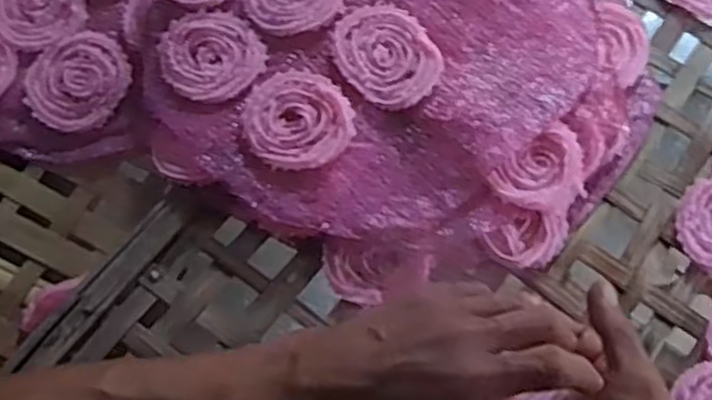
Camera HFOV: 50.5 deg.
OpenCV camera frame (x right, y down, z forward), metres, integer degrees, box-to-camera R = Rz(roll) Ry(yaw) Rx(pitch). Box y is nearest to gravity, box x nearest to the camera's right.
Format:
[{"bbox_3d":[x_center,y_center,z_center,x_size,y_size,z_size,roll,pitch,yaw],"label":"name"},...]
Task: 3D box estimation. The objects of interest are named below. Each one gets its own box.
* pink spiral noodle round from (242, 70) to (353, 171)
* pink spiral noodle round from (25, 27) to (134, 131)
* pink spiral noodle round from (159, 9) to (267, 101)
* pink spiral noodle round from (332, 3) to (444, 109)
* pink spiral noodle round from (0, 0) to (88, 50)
[{"bbox_3d":[-0.043,-0.058,0.539,0.074,0.010,0.075,0,72,-1],"label":"pink spiral noodle round"},{"bbox_3d":[-0.217,-0.091,0.592,0.078,0.012,0.074,0,73,1],"label":"pink spiral noodle round"},{"bbox_3d":[-0.110,-0.106,0.574,0.069,0.025,0.080,-43,77,-11],"label":"pink spiral noodle round"},{"bbox_3d":[0.022,-0.107,0.557,0.069,0.012,0.082,-35,76,-9],"label":"pink spiral noodle round"},{"bbox_3d":[-0.260,-0.160,0.609,0.071,0.006,0.079,-34,76,-9],"label":"pink spiral noodle round"}]

